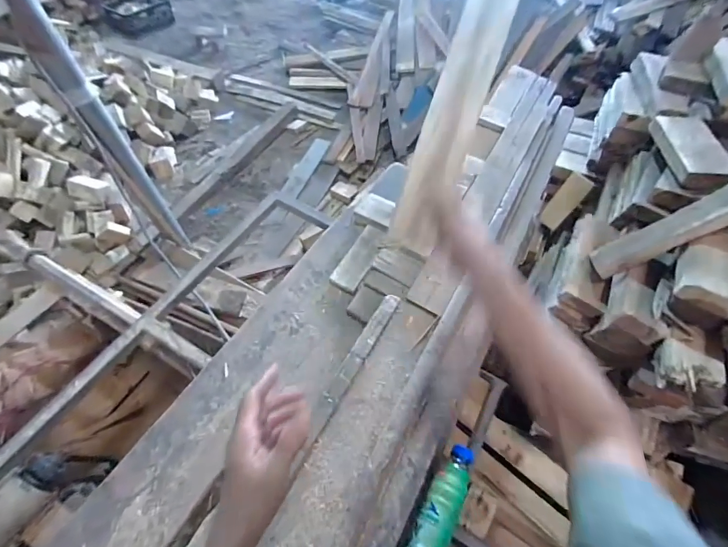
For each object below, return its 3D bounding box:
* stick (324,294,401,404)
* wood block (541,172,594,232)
[{"bbox_3d":[0.000,0.146,0.780,0.037,0.020,0.262,26,59,15],"label":"stick"},{"bbox_3d":[0.586,-0.206,1.095,0.021,0.165,0.067,-19,55,-42],"label":"wood block"}]

